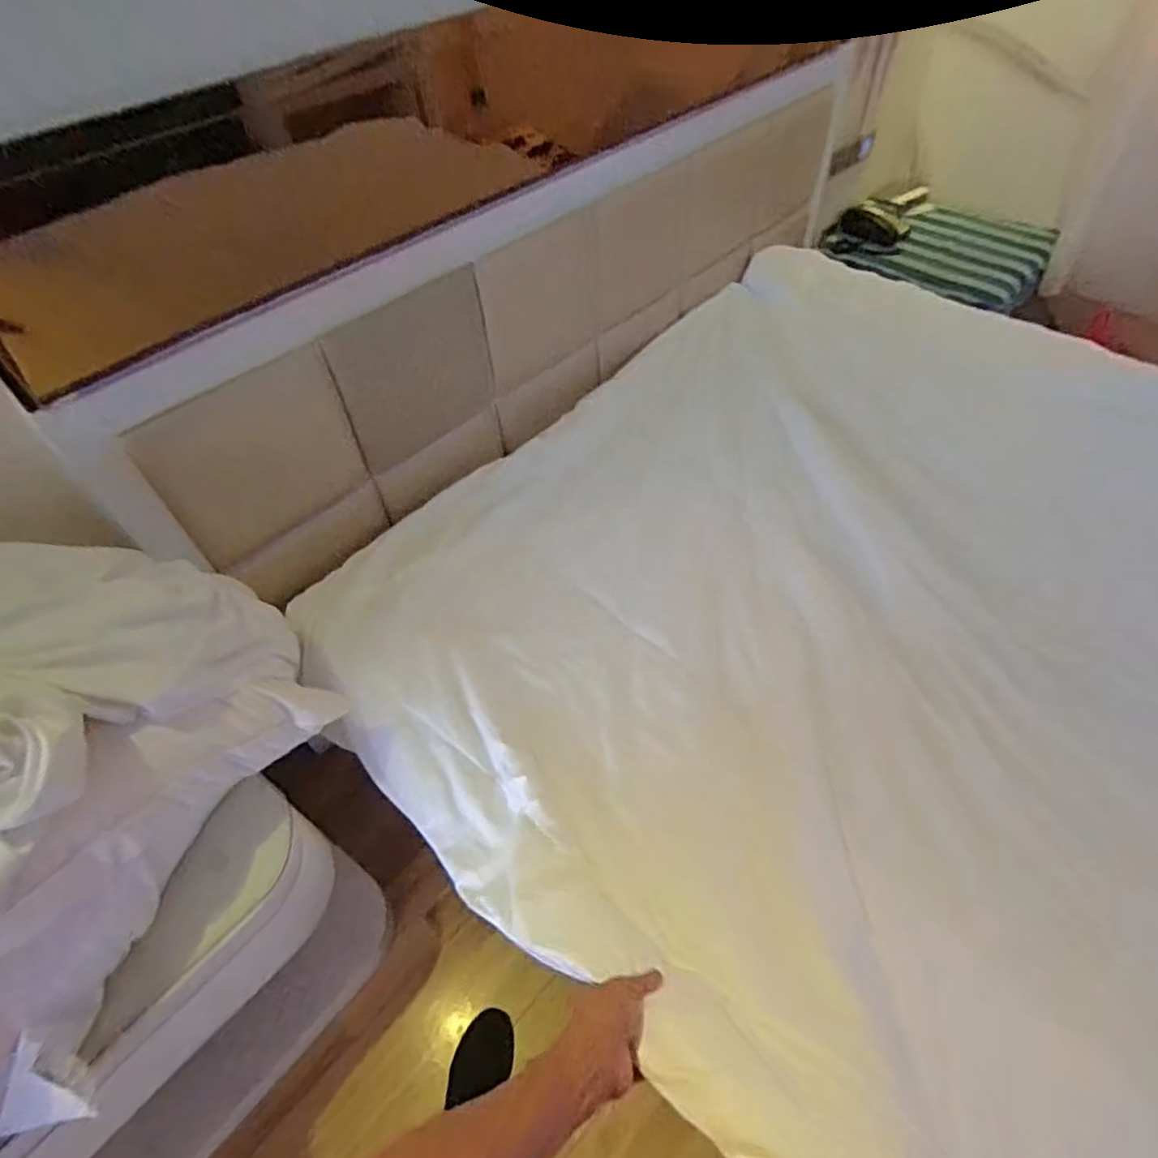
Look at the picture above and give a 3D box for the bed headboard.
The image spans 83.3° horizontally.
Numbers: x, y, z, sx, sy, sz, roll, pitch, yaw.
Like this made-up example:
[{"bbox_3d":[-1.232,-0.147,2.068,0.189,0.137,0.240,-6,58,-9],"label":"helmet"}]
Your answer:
[{"bbox_3d":[-0.007,-0.604,1.370,0.097,0.429,1.845,35,61,28],"label":"bed headboard"}]

